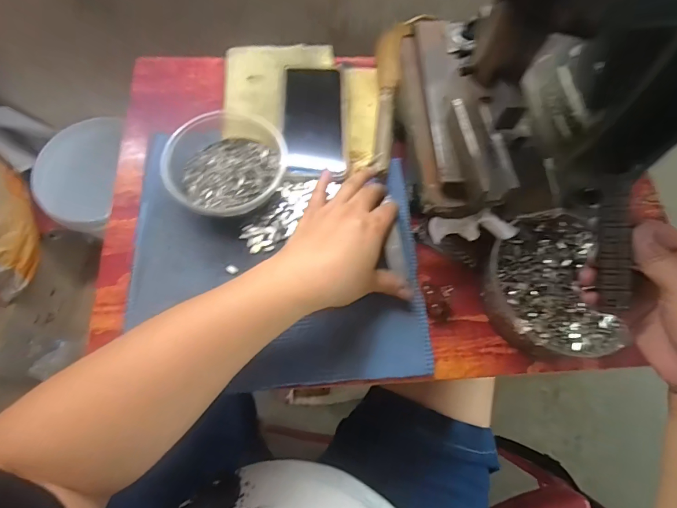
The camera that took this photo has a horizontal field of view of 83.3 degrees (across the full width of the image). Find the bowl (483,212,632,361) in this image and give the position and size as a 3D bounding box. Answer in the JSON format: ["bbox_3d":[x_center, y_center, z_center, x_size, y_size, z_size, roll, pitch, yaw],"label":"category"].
[{"bbox_3d":[0.200,0.029,0.354,0.120,0.057,0.129,1,69,-3],"label":"bowl"}]

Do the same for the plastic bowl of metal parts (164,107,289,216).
[{"bbox_3d":[-0.106,-0.090,0.379,0.105,0.046,0.112,1,69,-3],"label":"plastic bowl of metal parts"}]

